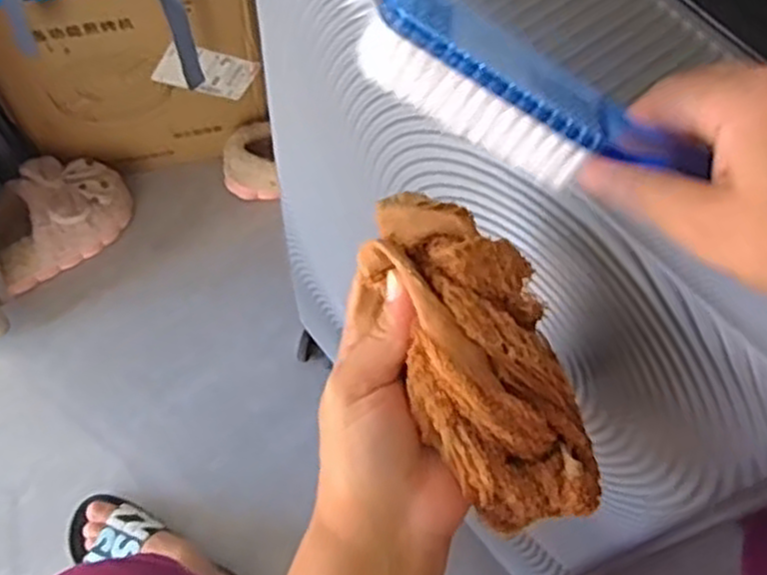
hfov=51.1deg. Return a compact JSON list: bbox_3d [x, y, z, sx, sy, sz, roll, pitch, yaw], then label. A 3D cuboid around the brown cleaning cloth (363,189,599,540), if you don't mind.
[{"bbox_3d":[0.043,0.038,0.347,0.066,0.047,0.159,-25,96,-15],"label":"brown cleaning cloth"}]

